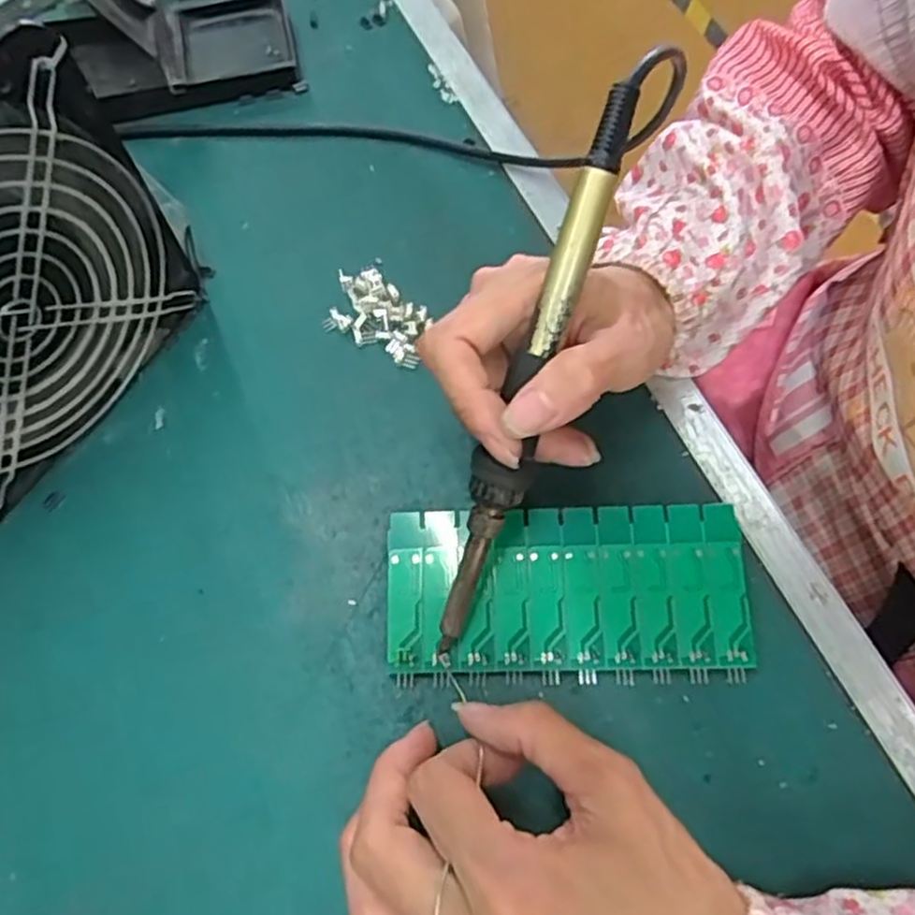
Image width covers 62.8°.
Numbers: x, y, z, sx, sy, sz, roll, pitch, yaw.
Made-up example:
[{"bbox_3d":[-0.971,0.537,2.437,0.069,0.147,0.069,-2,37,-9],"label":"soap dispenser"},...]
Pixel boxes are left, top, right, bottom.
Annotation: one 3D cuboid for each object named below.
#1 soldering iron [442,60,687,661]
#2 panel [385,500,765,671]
[{"bbox_3d":[0.028,-0.027,0.256,0.022,0.015,0.213,21,104,11],"label":"soldering iron"},{"bbox_3d":[0.042,0.052,0.296,0.138,0.013,0.061,-2,65,2],"label":"panel"}]

